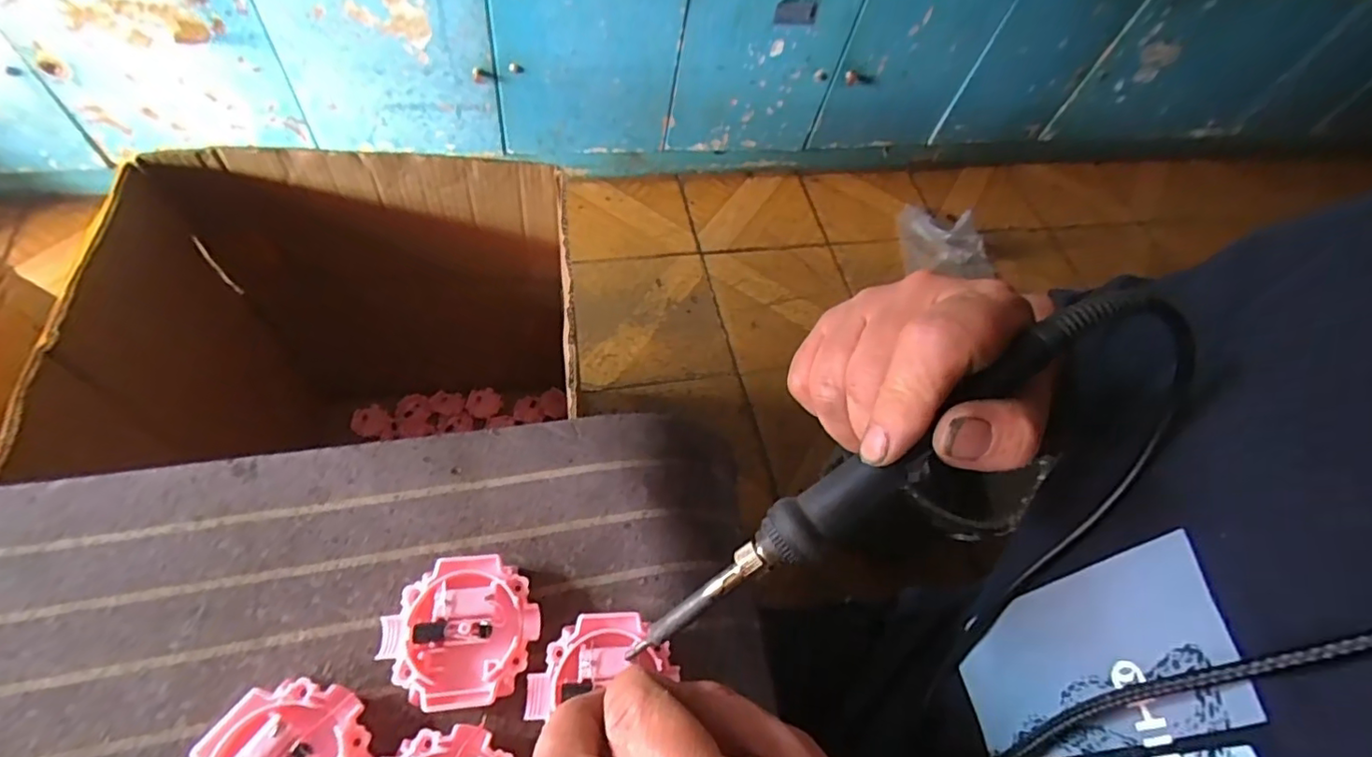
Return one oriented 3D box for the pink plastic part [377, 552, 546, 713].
[{"bbox_3d":[-0.085,0.095,0.221,0.054,0.013,0.051,-1,61,-10],"label":"pink plastic part"}]

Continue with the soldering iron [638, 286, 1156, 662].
[{"bbox_3d":[0.059,0.040,0.204,0.201,0.027,0.019,-38,68,10],"label":"soldering iron"}]

